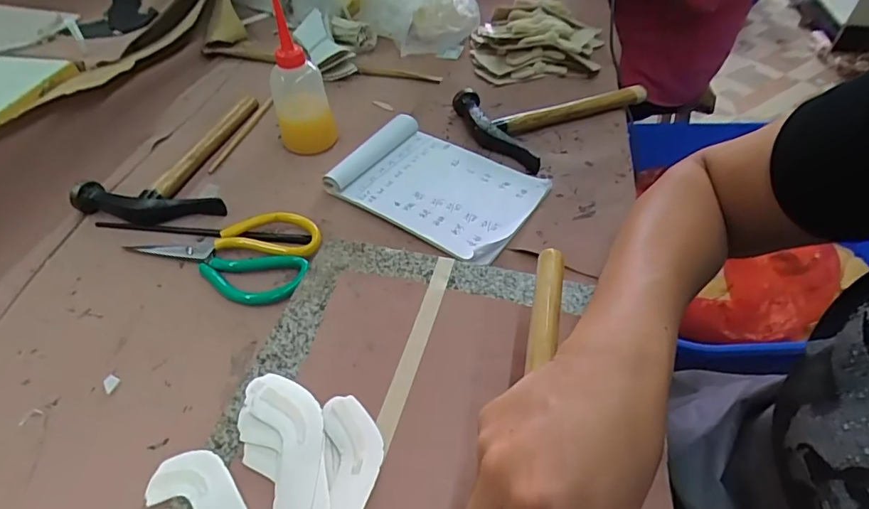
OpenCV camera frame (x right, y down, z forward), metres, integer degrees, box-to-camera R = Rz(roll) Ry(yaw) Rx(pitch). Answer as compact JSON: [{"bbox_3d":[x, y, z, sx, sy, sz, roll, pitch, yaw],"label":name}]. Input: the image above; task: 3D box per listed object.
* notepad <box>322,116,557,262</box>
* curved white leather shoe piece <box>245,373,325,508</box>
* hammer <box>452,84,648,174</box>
[{"bbox_3d":[0.005,-0.076,0.526,0.198,0.029,0.140,25,53,22],"label":"notepad"},{"bbox_3d":[-0.101,0.150,0.297,0.056,0.006,0.175,-3,48,-1],"label":"curved white leather shoe piece"},{"bbox_3d":[0.149,-0.191,0.623,0.229,0.031,0.149,-29,53,-23],"label":"hammer"}]

